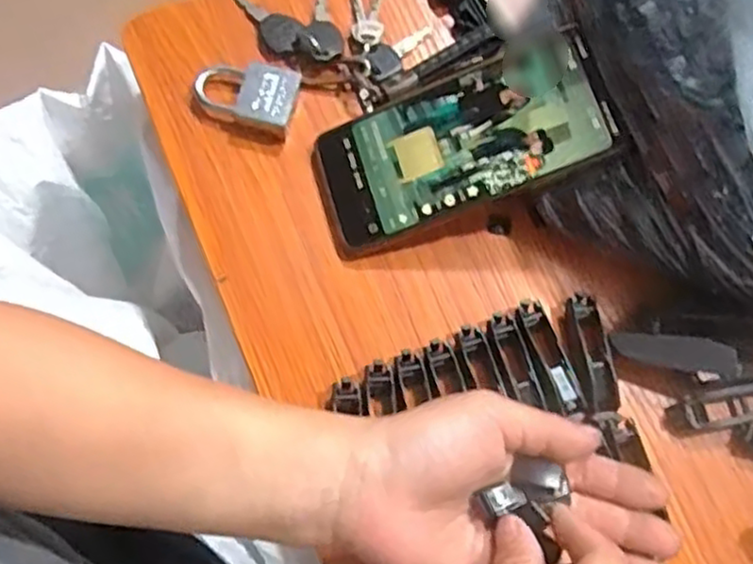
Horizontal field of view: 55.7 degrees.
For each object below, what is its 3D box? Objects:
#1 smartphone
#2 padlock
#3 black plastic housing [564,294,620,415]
[{"bbox_3d":[0.044,-0.077,0.399,0.164,0.008,0.078,-22,76,13],"label":"smartphone"},{"bbox_3d":[-0.078,-0.115,0.427,0.058,0.015,0.035,13,75,-1],"label":"padlock"},{"bbox_3d":[0.119,0.040,0.399,0.020,0.008,0.065,-5,75,-5],"label":"black plastic housing"}]

